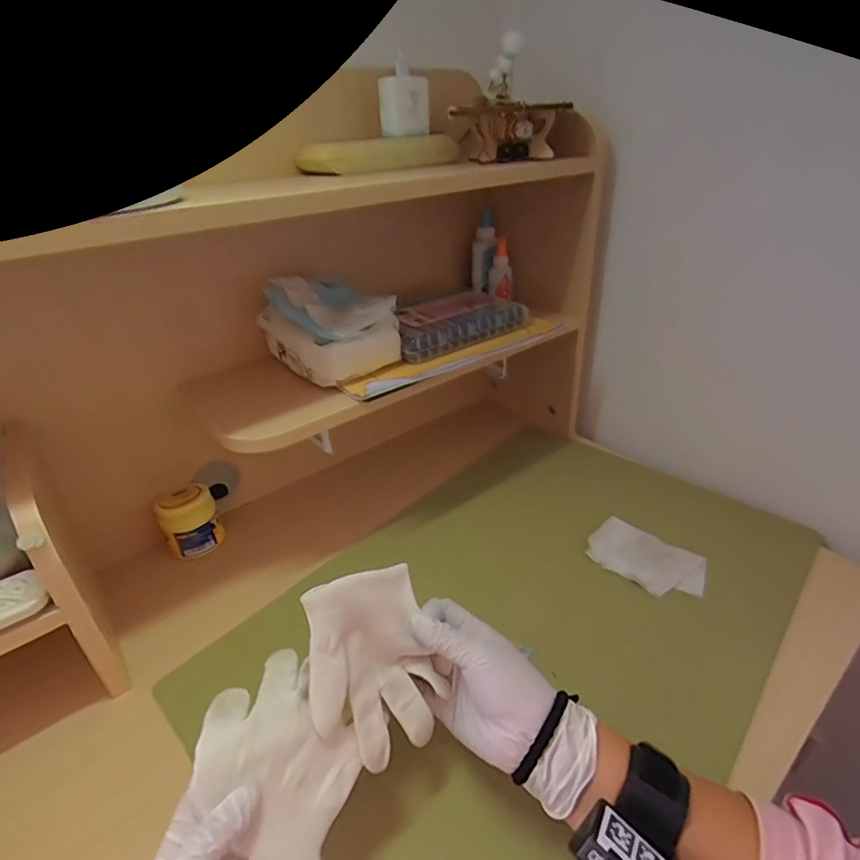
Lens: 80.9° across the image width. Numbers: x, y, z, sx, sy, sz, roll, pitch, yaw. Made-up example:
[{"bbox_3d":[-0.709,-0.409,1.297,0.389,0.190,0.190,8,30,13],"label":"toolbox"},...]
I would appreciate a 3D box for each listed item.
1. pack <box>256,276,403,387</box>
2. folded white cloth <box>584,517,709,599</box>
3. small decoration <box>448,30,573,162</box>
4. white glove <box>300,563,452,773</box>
[{"bbox_3d":[-0.105,-0.110,0.544,0.101,0.087,0.130,-29,39,-35],"label":"pack"},{"bbox_3d":[0.233,0.137,0.543,0.112,0.019,0.068,20,39,34],"label":"folded white cloth"},{"bbox_3d":[0.085,-0.353,0.546,0.127,0.106,0.080,-1,31,6],"label":"small decoration"},{"bbox_3d":[-0.042,0.164,0.355,0.090,0.120,0.018,-11,-8,-32],"label":"white glove"}]

